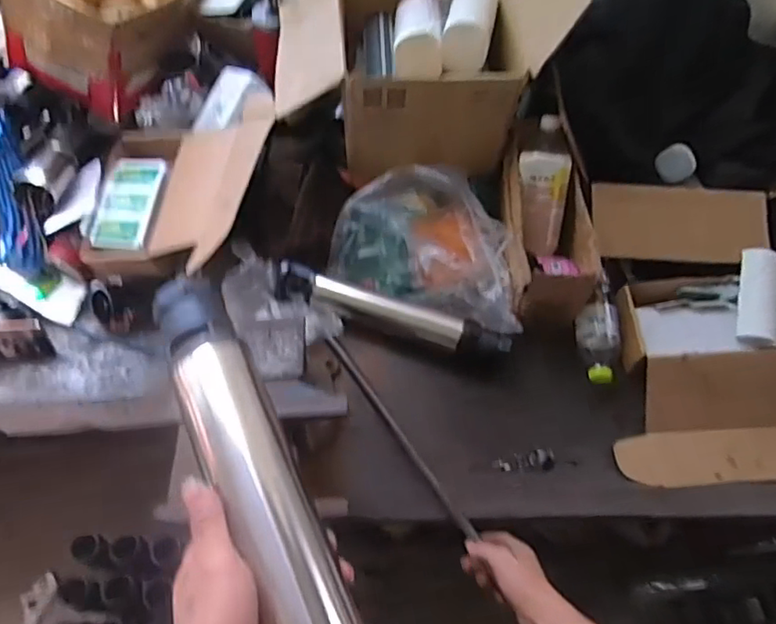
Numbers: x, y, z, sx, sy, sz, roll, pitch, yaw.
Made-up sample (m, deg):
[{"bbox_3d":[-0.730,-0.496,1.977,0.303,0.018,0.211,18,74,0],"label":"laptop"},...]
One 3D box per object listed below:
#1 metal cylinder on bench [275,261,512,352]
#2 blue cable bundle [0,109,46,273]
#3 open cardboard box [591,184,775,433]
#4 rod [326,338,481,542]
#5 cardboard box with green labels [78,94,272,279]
[{"bbox_3d":[0.005,-0.005,0.873,0.356,0.045,0.061,16,60,6],"label":"metal cylinder on bench"},{"bbox_3d":[-0.702,-0.232,1.069,0.092,0.070,0.338,-16,78,-12],"label":"blue cable bundle"},{"bbox_3d":[0.476,-0.020,0.878,0.275,0.136,0.368,-2,59,-4],"label":"open cardboard box"},{"bbox_3d":[0.012,0.170,0.832,0.015,0.016,0.344,-29,65,-19],"label":"rod"},{"bbox_3d":[-0.360,-0.217,0.988,0.316,0.163,0.344,14,60,5],"label":"cardboard box with green labels"}]

